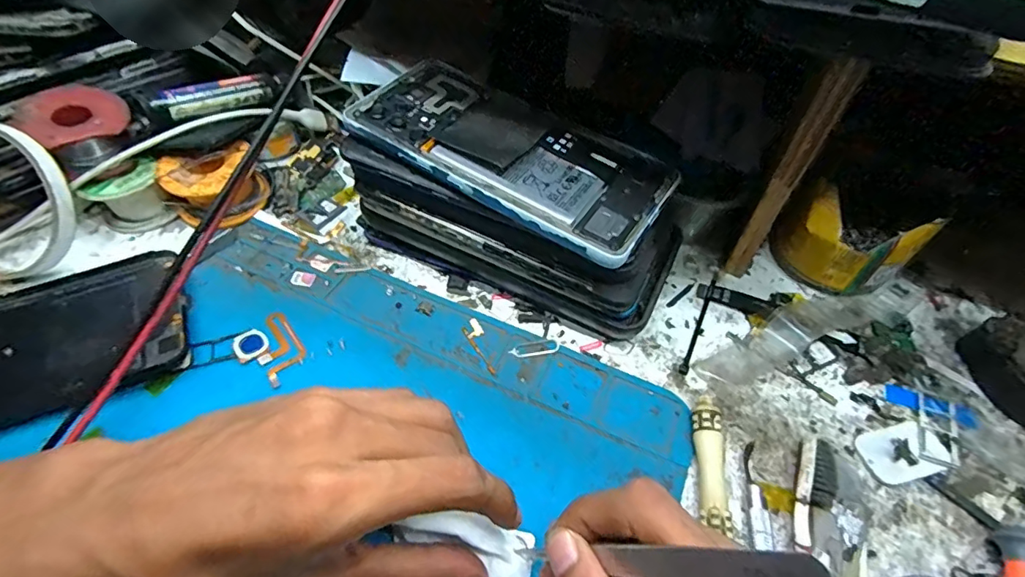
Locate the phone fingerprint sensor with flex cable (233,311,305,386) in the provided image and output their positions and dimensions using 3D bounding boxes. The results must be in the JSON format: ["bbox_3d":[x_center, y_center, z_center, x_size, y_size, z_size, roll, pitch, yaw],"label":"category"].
[{"bbox_3d":[-0.124,0.031,0.258,0.028,0.004,0.041,-35,60,-26],"label":"phone fingerprint sensor with flex cable"}]

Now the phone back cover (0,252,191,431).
[{"bbox_3d":[-0.248,0.030,0.248,0.158,0.013,0.085,-17,54,-15],"label":"phone back cover"}]

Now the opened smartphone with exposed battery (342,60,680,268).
[{"bbox_3d":[-0.002,-0.068,0.247,0.155,0.013,0.074,30,58,19],"label":"opened smartphone with exposed battery"}]

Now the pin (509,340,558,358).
[{"bbox_3d":[0.012,0.031,0.260,0.026,0.004,0.008,-11,52,-11],"label":"pin"}]

